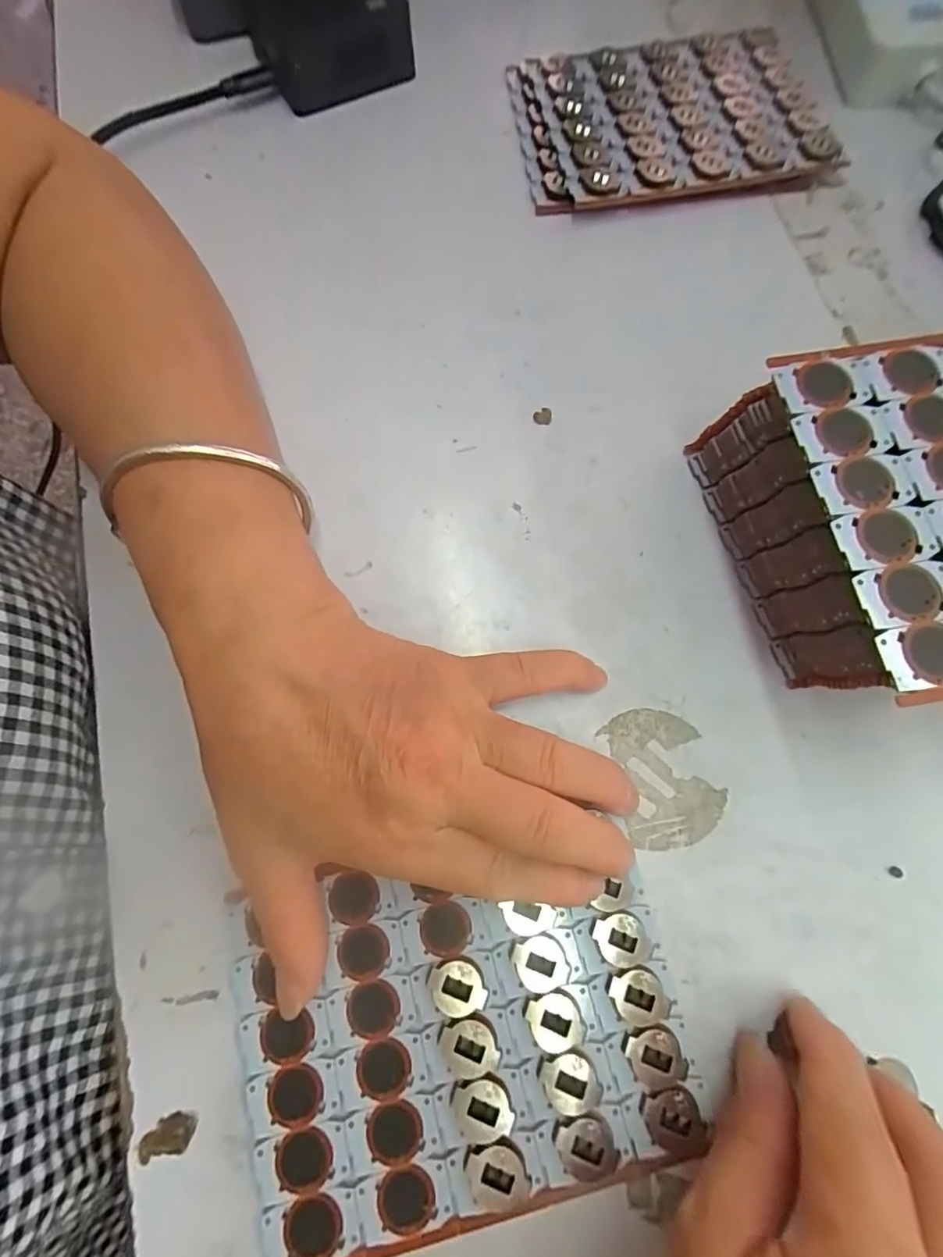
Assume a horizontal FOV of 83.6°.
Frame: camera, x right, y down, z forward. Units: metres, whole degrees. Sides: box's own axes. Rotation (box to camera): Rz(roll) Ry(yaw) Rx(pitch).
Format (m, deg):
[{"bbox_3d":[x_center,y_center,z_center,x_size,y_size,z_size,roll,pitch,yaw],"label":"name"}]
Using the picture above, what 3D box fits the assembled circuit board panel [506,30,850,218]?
[{"bbox_3d":[0.109,-0.286,0.294,0.161,0.014,0.115,-6,74,-1],"label":"assembled circuit board panel"}]

